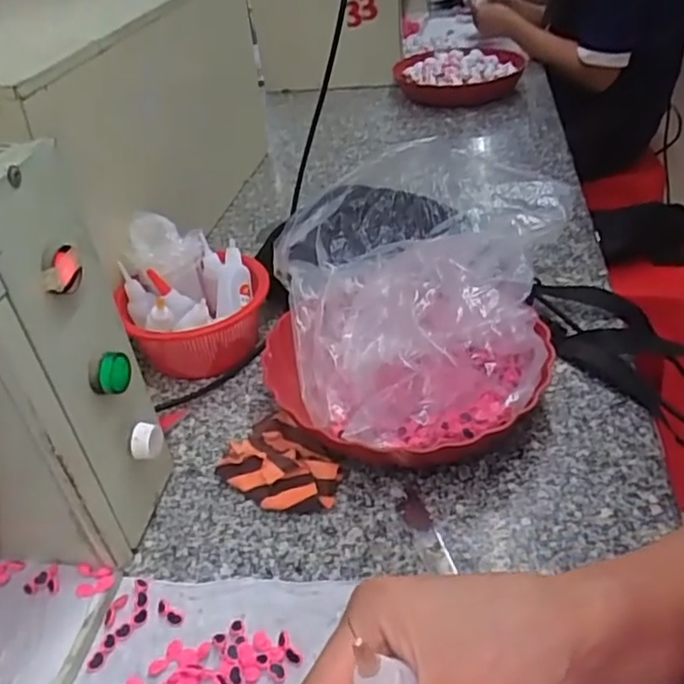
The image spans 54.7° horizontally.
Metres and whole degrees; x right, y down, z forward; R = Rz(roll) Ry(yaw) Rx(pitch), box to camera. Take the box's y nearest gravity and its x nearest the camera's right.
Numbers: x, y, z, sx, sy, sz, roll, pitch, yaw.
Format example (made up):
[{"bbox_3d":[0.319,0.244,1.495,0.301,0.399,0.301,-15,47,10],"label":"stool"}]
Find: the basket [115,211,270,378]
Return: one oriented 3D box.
[{"bbox_3d":[-0.144,-0.039,0.649,0.144,0.116,0.134,-12,38,-6],"label":"basket"}]

